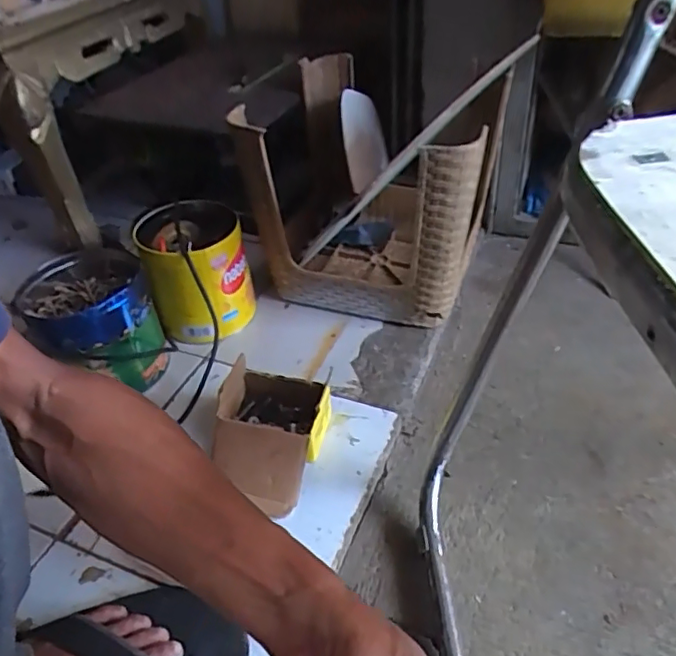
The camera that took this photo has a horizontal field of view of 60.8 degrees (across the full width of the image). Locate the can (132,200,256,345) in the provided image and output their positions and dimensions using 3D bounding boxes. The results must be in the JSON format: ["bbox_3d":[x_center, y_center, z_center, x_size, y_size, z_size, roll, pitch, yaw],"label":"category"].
[{"bbox_3d":[-0.196,-0.069,0.822,0.138,0.167,0.129,-16,42,-13],"label":"can"}]

